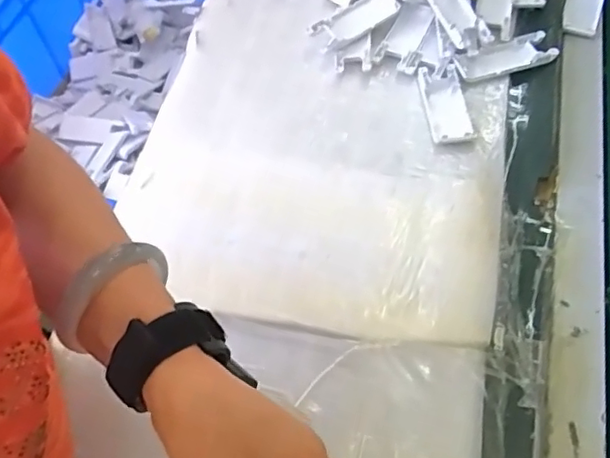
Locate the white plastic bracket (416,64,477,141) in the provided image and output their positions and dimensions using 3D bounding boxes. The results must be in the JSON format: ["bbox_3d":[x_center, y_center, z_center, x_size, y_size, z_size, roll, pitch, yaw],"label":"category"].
[{"bbox_3d":[0.145,-0.129,0.593,0.043,0.012,0.100,-5,58,0],"label":"white plastic bracket"}]

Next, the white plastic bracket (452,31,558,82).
[{"bbox_3d":[0.212,-0.187,0.626,0.109,0.008,0.043,-16,59,-7],"label":"white plastic bracket"}]

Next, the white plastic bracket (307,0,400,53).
[{"bbox_3d":[0.056,-0.234,0.662,0.102,0.025,0.041,-32,62,-15],"label":"white plastic bracket"}]

